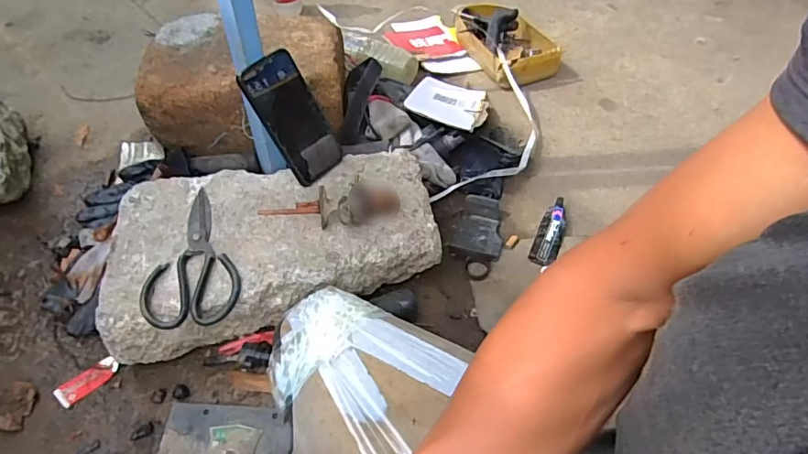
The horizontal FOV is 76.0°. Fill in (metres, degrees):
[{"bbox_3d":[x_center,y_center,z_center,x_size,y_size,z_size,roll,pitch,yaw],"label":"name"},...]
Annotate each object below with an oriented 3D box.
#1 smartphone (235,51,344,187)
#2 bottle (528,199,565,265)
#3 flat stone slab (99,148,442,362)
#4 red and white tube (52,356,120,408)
[{"bbox_3d":[-0.142,-0.141,0.679,0.082,0.169,0.013,-40,29,-20],"label":"smartphone"},{"bbox_3d":[0.219,0.005,0.769,0.037,0.020,0.128,19,52,14],"label":"bottle"},{"bbox_3d":[-0.162,0.022,0.685,0.404,0.122,0.237,-7,51,-7],"label":"flat stone slab"},{"bbox_3d":[-0.392,0.190,0.641,0.071,0.005,0.032,-37,60,-27],"label":"red and white tube"}]

